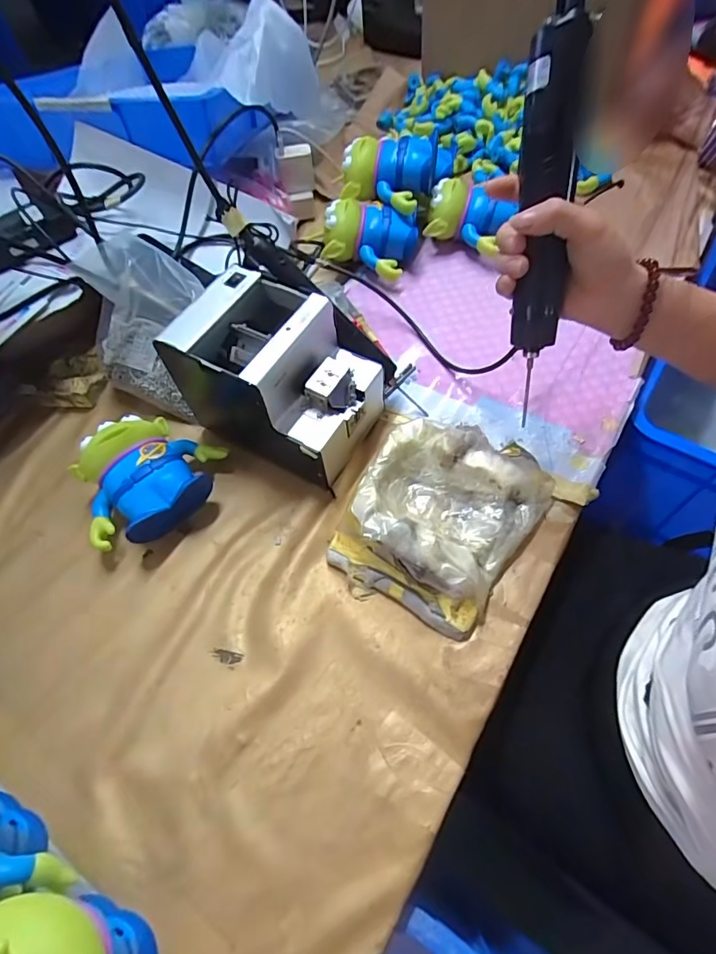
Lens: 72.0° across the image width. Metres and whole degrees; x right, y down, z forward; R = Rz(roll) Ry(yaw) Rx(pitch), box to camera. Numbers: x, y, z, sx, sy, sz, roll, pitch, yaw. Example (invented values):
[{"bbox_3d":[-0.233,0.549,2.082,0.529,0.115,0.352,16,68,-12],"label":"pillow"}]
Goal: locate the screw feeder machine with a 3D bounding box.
[{"bbox_3d":[-0.077,-0.111,0.519,0.182,0.136,0.145,25,65,17],"label":"screw feeder machine"}]

